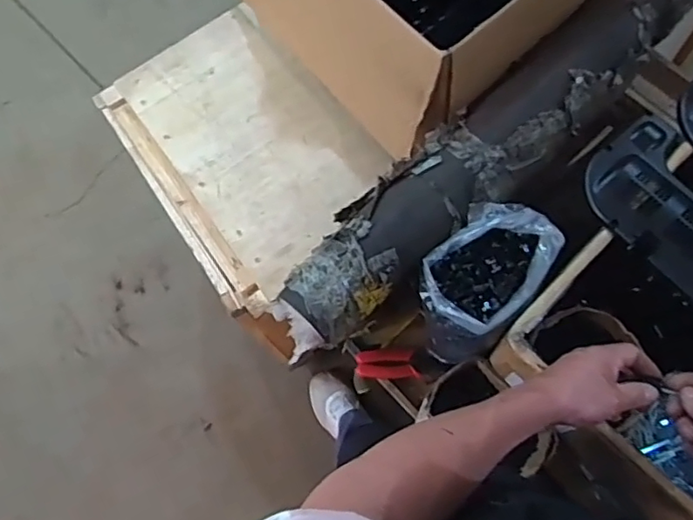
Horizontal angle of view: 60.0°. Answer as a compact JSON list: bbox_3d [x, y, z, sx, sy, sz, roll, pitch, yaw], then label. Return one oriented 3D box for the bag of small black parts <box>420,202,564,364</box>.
[{"bbox_3d":[0.181,0.034,0.827,0.136,0.170,0.188,29,76,14],"label":"bag of small black parts"}]

